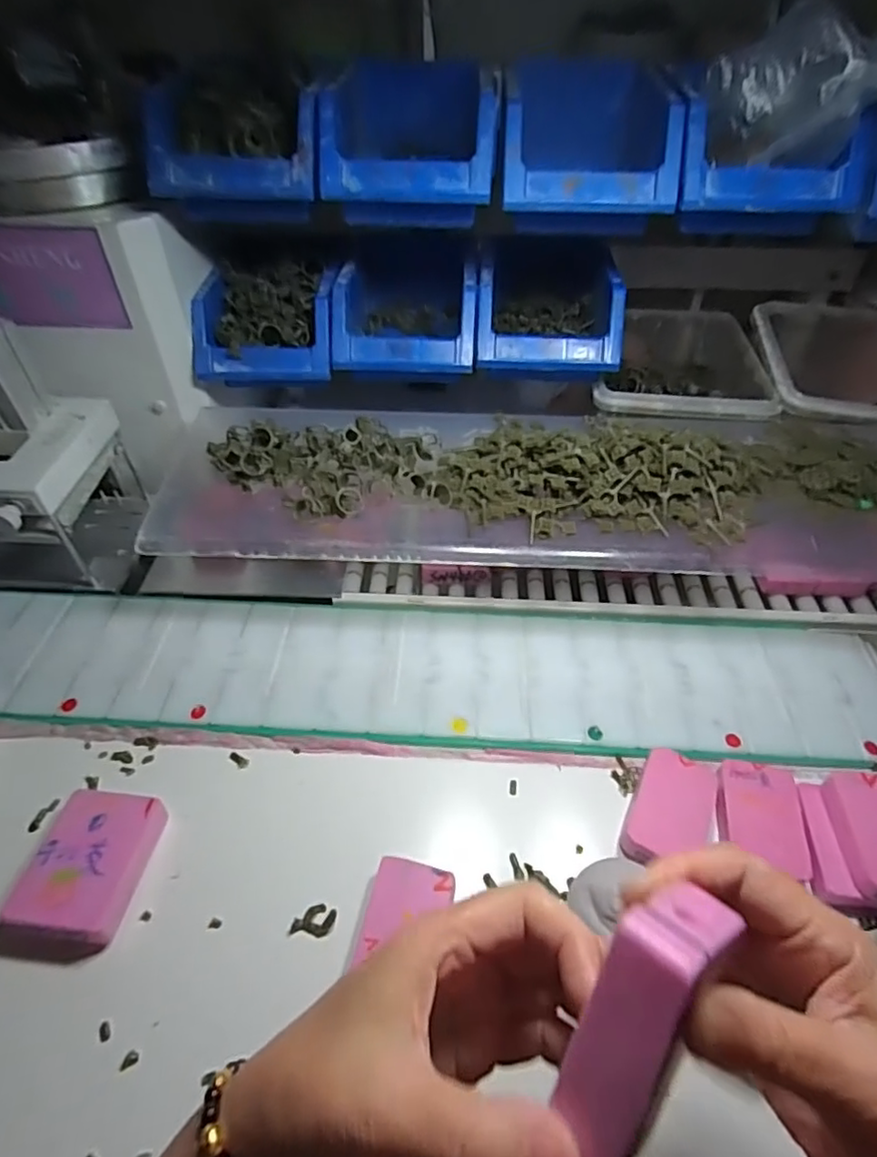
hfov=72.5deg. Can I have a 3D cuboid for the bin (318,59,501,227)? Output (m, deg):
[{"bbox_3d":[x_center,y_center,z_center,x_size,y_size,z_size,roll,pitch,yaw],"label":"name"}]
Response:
[{"bbox_3d":[-0.021,-0.345,0.477,0.125,0.073,0.178,0,47,0],"label":"bin"}]

